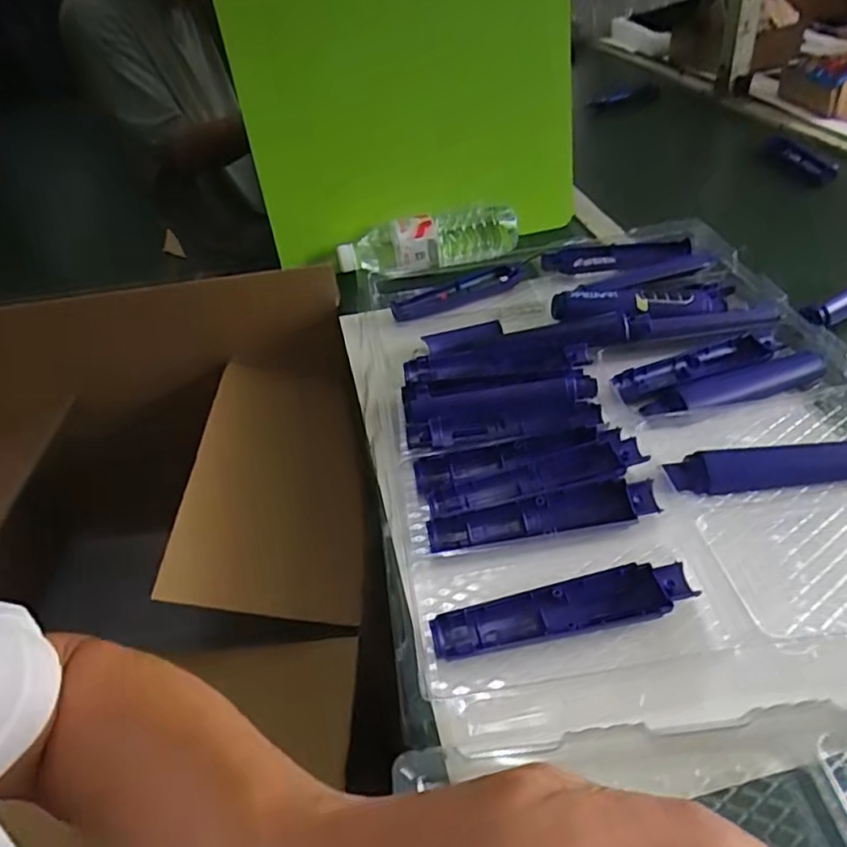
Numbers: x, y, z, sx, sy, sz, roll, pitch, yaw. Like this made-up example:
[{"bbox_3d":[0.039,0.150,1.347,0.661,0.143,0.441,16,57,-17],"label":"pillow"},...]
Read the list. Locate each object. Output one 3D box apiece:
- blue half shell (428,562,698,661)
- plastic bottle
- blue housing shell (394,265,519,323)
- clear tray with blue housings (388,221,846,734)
[{"bbox_3d":[0.089,0.121,0.406,0.167,0.017,0.037,-10,40,-2],"label":"blue half shell"},{"bbox_3d":[0.009,-0.237,0.810,0.236,0.054,0.059,-18,41,-13],"label":"plastic bottle"},{"bbox_3d":[0.038,-0.154,0.743,0.160,0.024,0.034,-21,41,-15],"label":"blue housing shell"},{"bbox_3d":[0.180,-0.040,0.566,0.407,0.041,0.533,-8,40,0],"label":"clear tray with blue housings"}]

